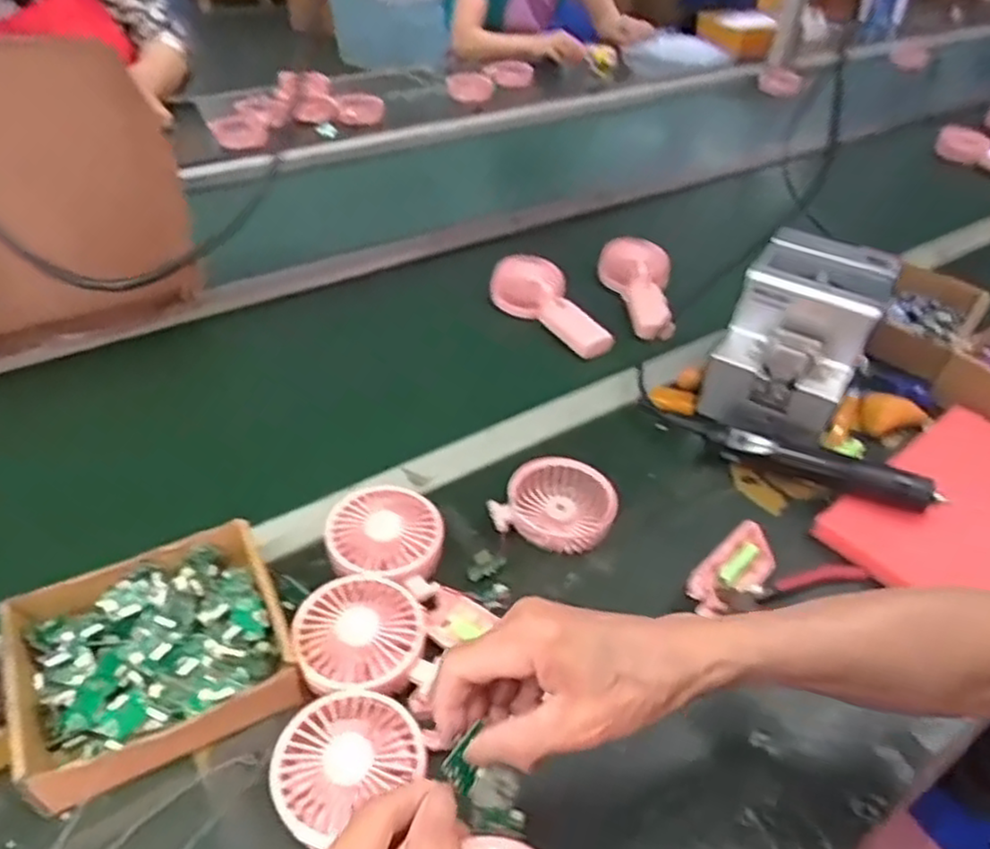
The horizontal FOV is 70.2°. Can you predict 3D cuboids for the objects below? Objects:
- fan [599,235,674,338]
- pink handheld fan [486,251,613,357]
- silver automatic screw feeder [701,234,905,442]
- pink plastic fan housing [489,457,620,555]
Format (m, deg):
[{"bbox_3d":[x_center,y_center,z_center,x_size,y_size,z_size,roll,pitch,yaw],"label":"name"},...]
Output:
[{"bbox_3d":[0.191,-0.176,0.908,0.087,0.052,0.176,-3,54,-6],"label":"fan"},{"bbox_3d":[0.070,-0.148,0.863,0.077,0.048,0.179,-24,48,-27],"label":"pink handheld fan"},{"bbox_3d":[0.312,-0.087,0.730,0.124,0.157,0.162,24,46,23],"label":"silver automatic screw feeder"},{"bbox_3d":[0.052,0.069,0.625,0.103,0.032,0.081,8,42,6],"label":"pink plastic fan housing"}]

